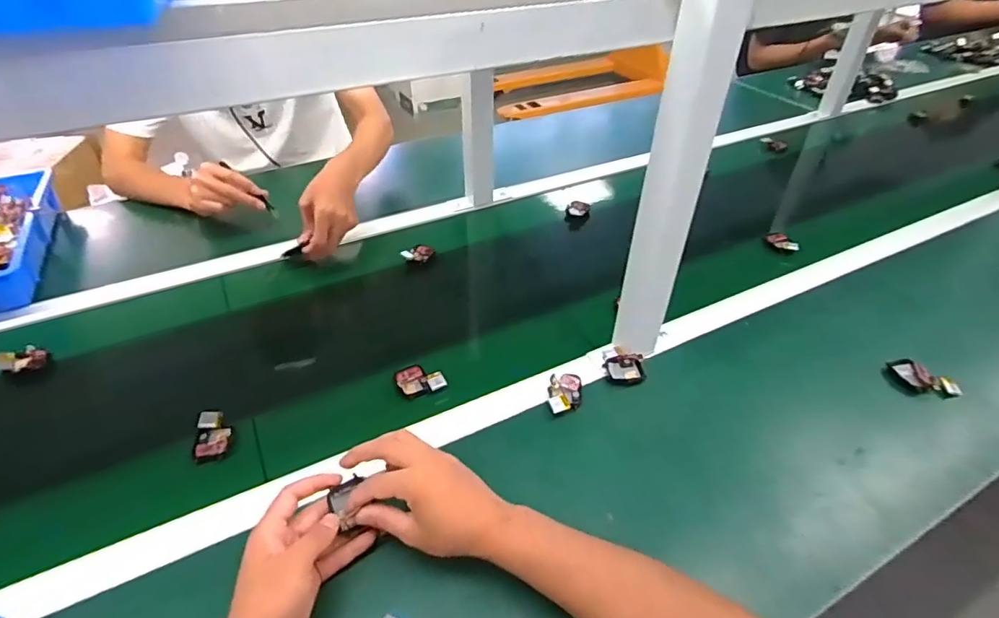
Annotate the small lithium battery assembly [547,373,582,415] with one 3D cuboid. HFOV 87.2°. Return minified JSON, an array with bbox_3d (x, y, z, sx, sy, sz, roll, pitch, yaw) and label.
[{"bbox_3d":[0.077,0.099,0.610,0.039,0.014,0.052,2,41,1],"label":"small lithium battery assembly"}]

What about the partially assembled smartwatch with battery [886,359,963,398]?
[{"bbox_3d":[0.510,0.085,0.631,0.073,0.020,0.037,33,50,32],"label":"partially assembled smartwatch with battery"}]

